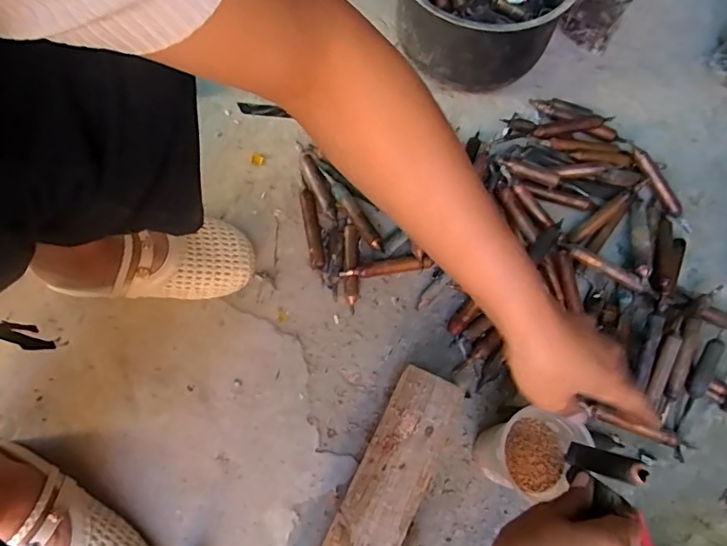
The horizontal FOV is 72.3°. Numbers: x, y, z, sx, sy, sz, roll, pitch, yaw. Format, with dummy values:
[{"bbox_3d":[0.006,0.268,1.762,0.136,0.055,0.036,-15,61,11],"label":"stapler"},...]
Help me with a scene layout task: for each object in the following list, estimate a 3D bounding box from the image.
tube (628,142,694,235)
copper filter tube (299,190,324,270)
[{"bbox_3d":[0.395,-0.117,0.661,0.024,0.022,0.138,-29,77,-10],"label":"tube"},{"bbox_3d":[-0.067,-0.056,0.640,0.018,0.011,0.109,-10,75,-5],"label":"copper filter tube"}]

